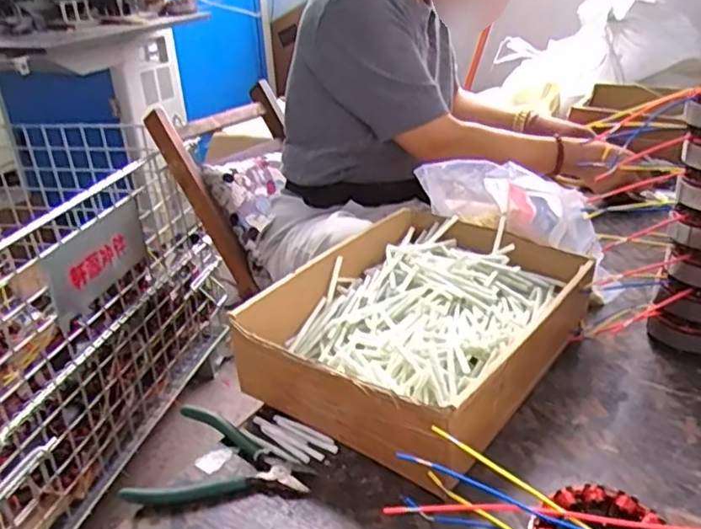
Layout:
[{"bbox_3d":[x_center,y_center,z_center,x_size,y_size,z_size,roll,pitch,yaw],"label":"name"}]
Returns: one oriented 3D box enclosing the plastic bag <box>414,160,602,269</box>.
[{"bbox_3d":[0.193,-0.074,0.753,0.207,0.091,0.090,16,33,33],"label":"plastic bag"}]

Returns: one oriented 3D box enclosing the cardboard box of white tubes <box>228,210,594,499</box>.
[{"bbox_3d":[0.075,0.058,0.657,0.237,0.088,0.319,17,34,34],"label":"cardboard box of white tubes"}]

